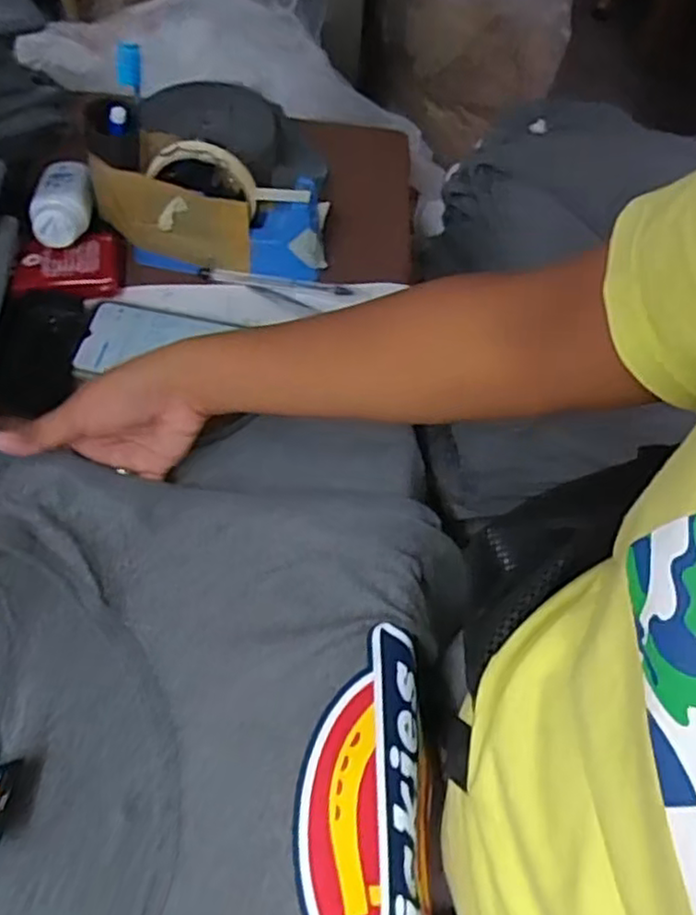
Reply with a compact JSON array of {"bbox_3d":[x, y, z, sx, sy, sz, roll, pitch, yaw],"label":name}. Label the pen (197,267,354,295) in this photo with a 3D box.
[{"bbox_3d":[-0.063,-0.151,0.584,0.132,0.008,0.009,8,60,1],"label":"pen"}]

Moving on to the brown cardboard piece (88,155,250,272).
[{"bbox_3d":[-0.144,-0.196,0.555,0.133,0.072,0.021,17,54,-5],"label":"brown cardboard piece"}]

